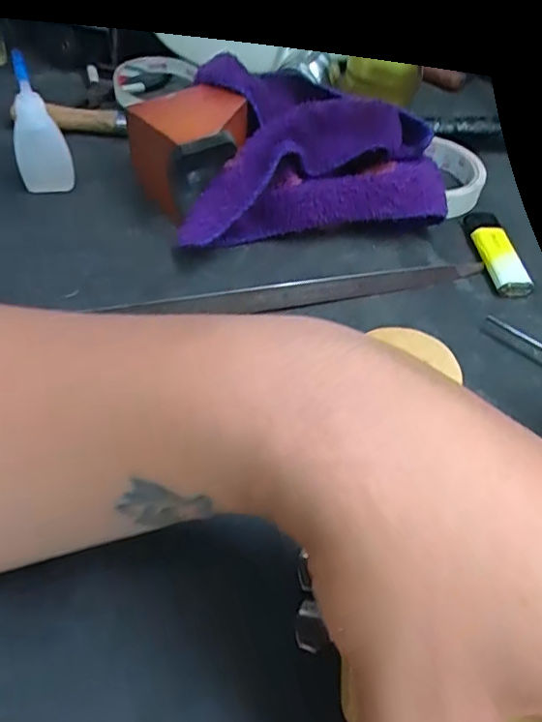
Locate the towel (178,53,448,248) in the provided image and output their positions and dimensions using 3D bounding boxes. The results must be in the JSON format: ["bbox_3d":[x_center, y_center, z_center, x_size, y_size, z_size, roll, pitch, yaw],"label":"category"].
[{"bbox_3d":[0.031,-0.137,0.353,0.164,0.022,0.136,3,76,-2],"label":"towel"}]

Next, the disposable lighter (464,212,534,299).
[{"bbox_3d":[0.147,-0.072,0.352,0.024,0.011,0.076,0,48,-3],"label":"disposable lighter"}]

